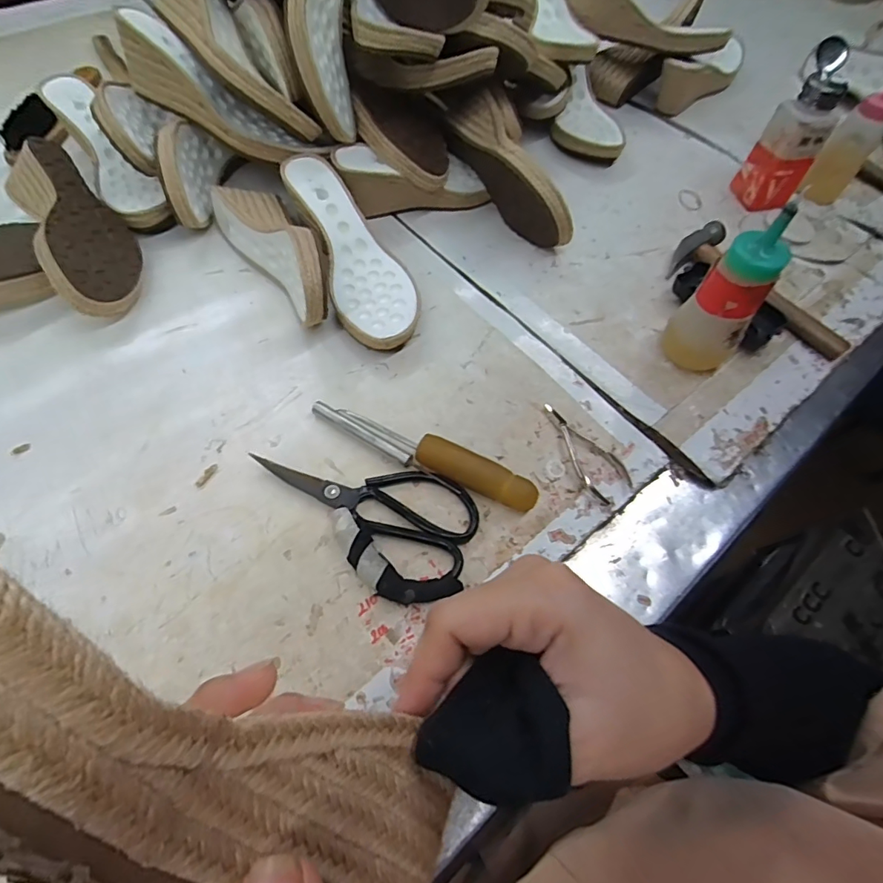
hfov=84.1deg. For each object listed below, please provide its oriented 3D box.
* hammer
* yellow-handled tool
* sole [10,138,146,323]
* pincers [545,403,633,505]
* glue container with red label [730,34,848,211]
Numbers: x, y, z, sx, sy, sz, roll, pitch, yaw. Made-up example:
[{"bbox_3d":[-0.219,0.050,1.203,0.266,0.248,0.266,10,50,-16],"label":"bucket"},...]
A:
[{"bbox_3d":[0.332,-0.157,0.522,0.085,0.028,0.198,-29,66,-16],"label":"hammer"},{"bbox_3d":[-0.018,0.010,0.415,0.202,0.023,0.027,22,63,9],"label":"yellow-handled tool"},{"bbox_3d":[-0.368,-0.209,0.494,0.084,0.063,0.220,-15,69,-47],"label":"sole"},{"bbox_3d":[0.129,0.005,0.436,0.043,0.010,0.100,-23,65,-14],"label":"pincers"},{"bbox_3d":[0.399,-0.343,0.555,0.066,0.153,0.065,29,64,13],"label":"glue container with red label"}]

